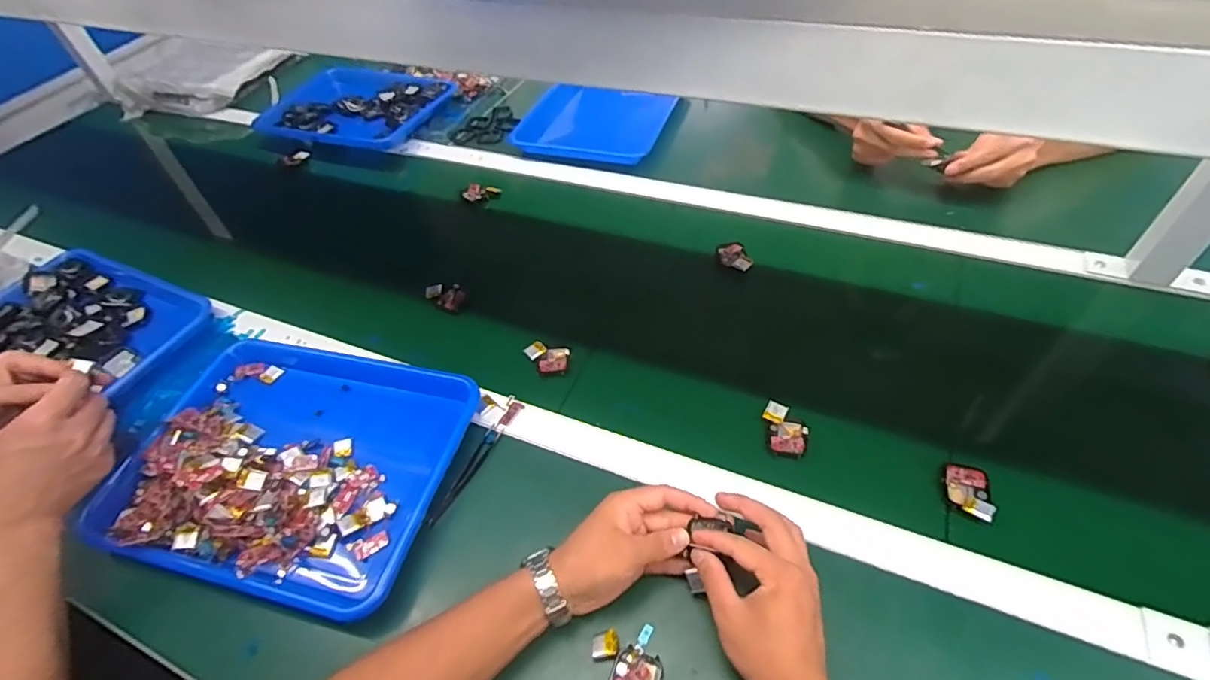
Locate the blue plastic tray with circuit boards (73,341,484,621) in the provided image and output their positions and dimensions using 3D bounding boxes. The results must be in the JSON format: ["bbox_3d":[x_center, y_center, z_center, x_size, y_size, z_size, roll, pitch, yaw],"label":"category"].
[{"bbox_3d":[-0.322,0.119,0.574,0.340,0.043,0.260,9,52,14],"label":"blue plastic tray with circuit boards"}]

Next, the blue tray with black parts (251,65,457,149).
[{"bbox_3d":[-0.485,-0.457,1.099,0.338,0.042,0.249,15,53,18],"label":"blue tray with black parts"}]

